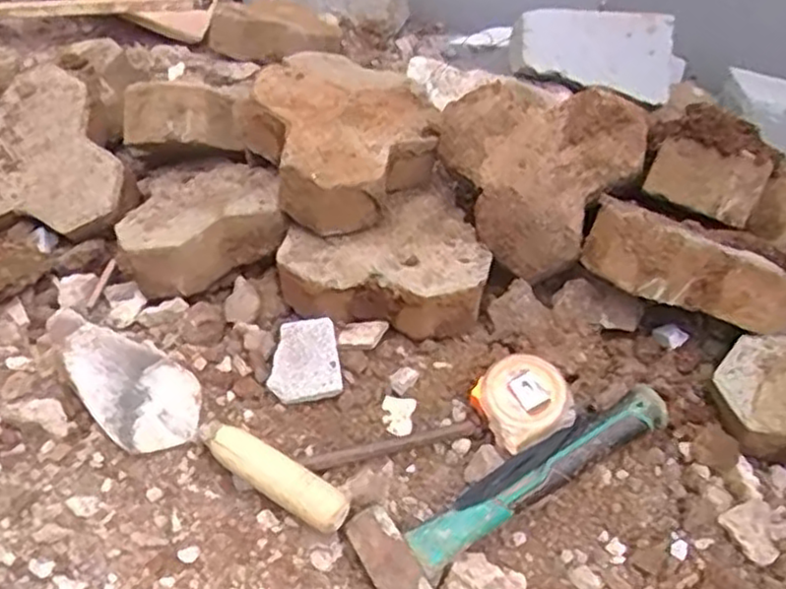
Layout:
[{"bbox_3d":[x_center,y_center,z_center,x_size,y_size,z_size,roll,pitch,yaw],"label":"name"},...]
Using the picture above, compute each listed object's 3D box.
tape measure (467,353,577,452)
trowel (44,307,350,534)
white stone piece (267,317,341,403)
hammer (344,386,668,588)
[{"bbox_3d":[0.111,0.092,0.628,0.075,0.034,0.075,-24,53,-21],"label":"tape measure"},{"bbox_3d":[-0.180,0.114,0.624,0.319,0.052,0.088,33,55,26],"label":"trowel"},{"bbox_3d":[-0.082,0.061,0.671,0.064,0.018,0.073,-10,69,-1],"label":"white stone piece"},{"bbox_3d":[0.097,0.154,0.604,0.277,0.070,0.098,-28,54,-24],"label":"hammer"}]

